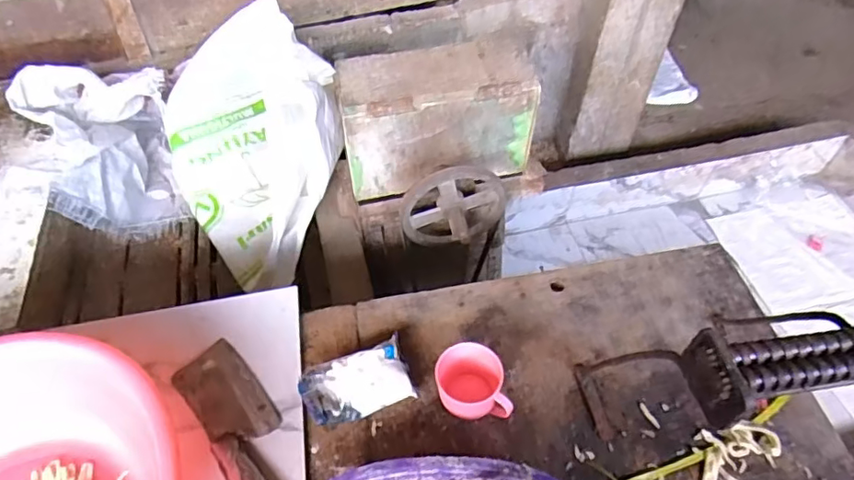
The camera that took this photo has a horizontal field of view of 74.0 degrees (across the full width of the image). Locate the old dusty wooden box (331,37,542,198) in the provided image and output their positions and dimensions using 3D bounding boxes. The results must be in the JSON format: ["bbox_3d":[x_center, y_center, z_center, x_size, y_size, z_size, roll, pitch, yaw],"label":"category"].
[{"bbox_3d":[0.018,-0.232,1.082,0.354,0.226,0.128,-9,50,-7],"label":"old dusty wooden box"}]

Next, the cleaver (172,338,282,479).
[{"bbox_3d":[-0.215,0.214,0.658,0.082,0.023,0.245,-32,56,-24],"label":"cleaver"}]

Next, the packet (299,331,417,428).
[{"bbox_3d":[-0.087,0.175,0.689,0.129,0.036,0.077,-15,51,-12],"label":"packet"}]

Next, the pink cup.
[{"bbox_3d":[0.051,0.174,0.666,0.074,0.066,0.082,-9,50,-7],"label":"pink cup"}]

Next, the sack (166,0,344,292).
[{"bbox_3d":[-0.390,-0.263,1.269,0.377,0.230,0.759,-15,51,-12],"label":"sack"}]

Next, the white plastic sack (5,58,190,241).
[{"bbox_3d":[-0.772,-0.226,1.384,0.325,0.269,0.368,-19,52,-16],"label":"white plastic sack"}]

